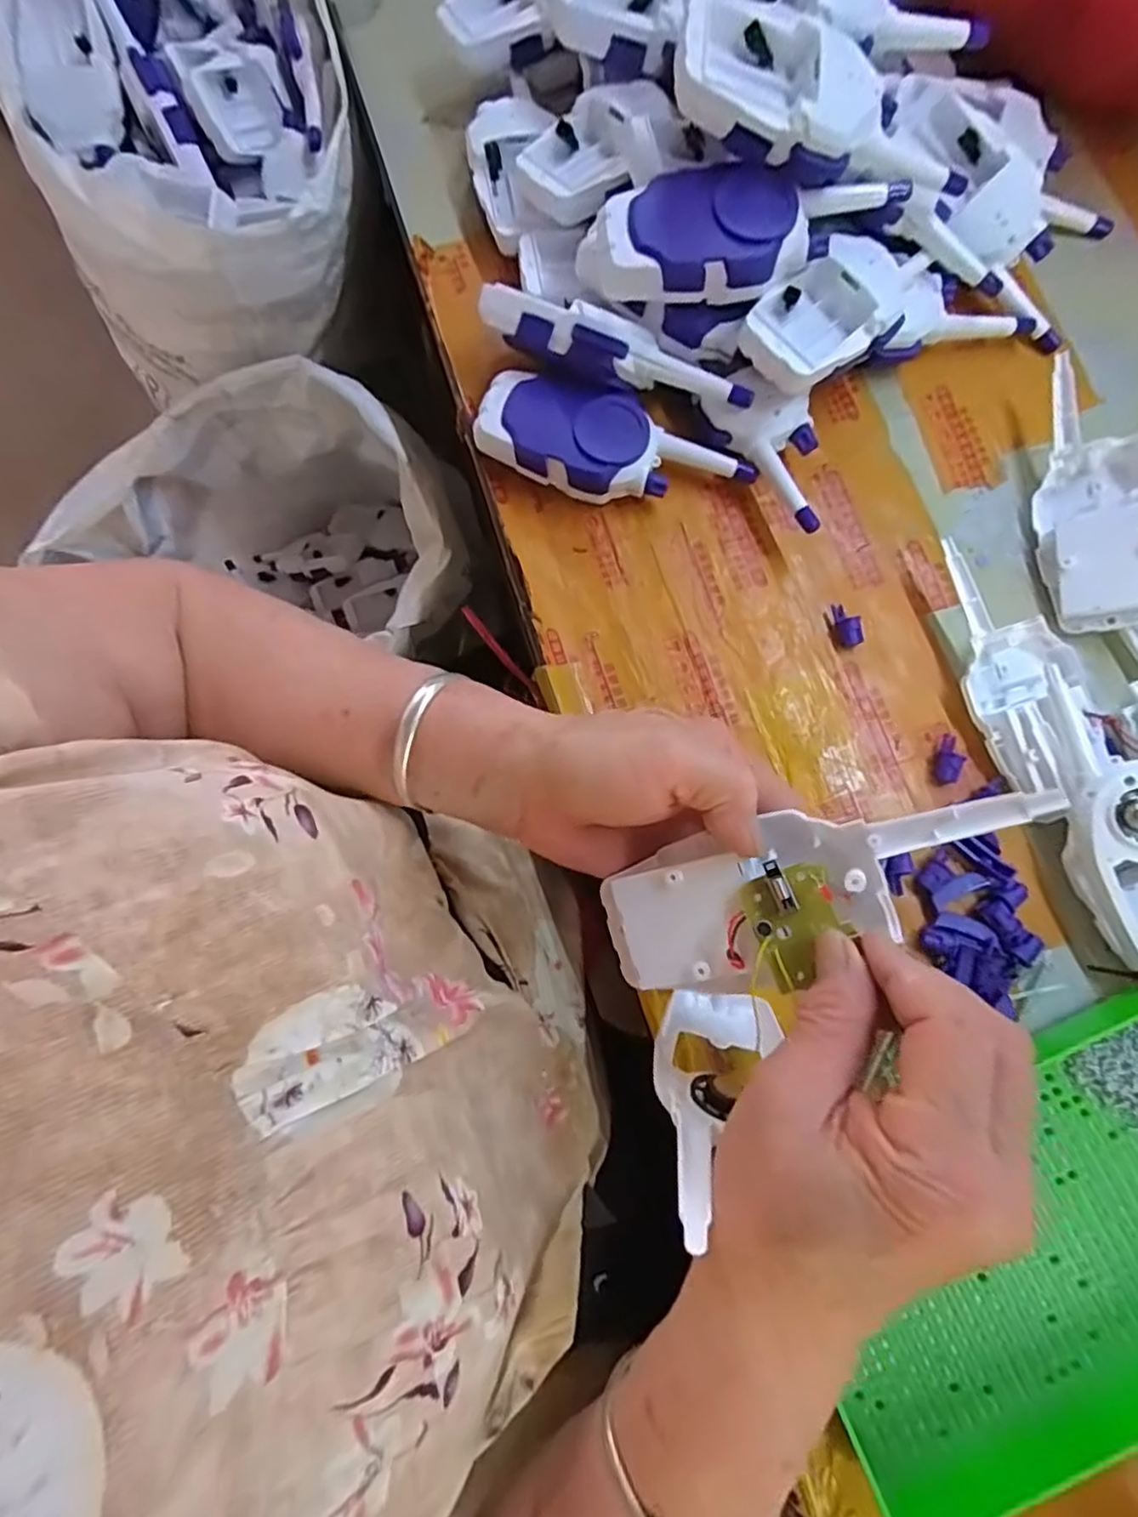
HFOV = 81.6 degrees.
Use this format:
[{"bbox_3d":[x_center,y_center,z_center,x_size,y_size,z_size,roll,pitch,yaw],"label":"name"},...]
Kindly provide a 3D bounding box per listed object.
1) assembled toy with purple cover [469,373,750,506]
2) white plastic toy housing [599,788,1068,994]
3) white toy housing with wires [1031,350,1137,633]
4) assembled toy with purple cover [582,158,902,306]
[{"bbox_3d":[0.026,-0.186,0.404,0.168,0.038,0.059,19,79,5],"label":"assembled toy with purple cover"},{"bbox_3d":[0.086,0.049,0.244,0.161,0.022,0.058,-26,78,21],"label":"white plastic toy housing"},{"bbox_3d":[0.312,-0.153,0.383,0.066,0.021,0.153,5,88,37],"label":"white toy housing with wires"},{"bbox_3d":[0.094,-0.285,0.367,0.178,0.047,0.063,2,78,2],"label":"assembled toy with purple cover"}]

